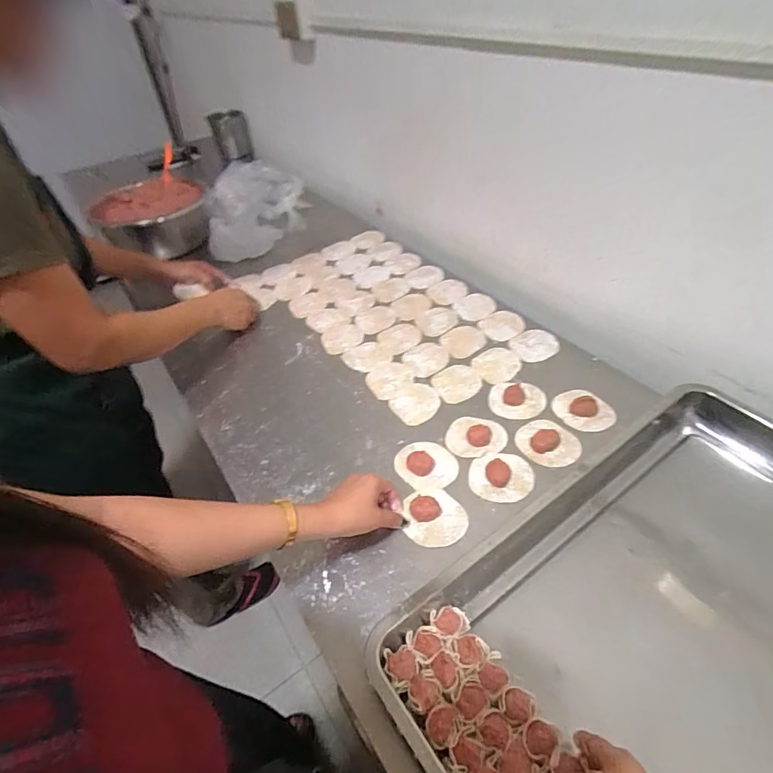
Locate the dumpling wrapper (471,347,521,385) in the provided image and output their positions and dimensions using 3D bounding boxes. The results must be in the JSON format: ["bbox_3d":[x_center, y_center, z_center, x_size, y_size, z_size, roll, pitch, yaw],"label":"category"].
[{"bbox_3d":[0.190,-0.037,0.772,0.084,0.005,0.076,-26,49,-18],"label":"dumpling wrapper"}]

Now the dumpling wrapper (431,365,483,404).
[{"bbox_3d":[0.118,-0.007,0.748,0.081,0.004,0.074,-3,46,4],"label":"dumpling wrapper"}]

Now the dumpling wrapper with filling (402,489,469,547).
[{"bbox_3d":[0.061,0.160,0.569,0.077,0.022,0.076,0,46,7],"label":"dumpling wrapper with filling"}]

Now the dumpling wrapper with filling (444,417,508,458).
[{"bbox_3d":[0.131,0.071,0.661,0.086,0.014,0.072,-1,46,6],"label":"dumpling wrapper with filling"}]

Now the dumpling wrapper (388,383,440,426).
[{"bbox_3d":[0.048,0.026,0.721,0.077,0.004,0.073,-3,46,4],"label":"dumpling wrapper"}]

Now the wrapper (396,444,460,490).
[{"bbox_3d":[0.056,0.104,0.629,0.078,0.023,0.081,-3,46,4],"label":"wrapper"}]

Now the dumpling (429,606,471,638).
[{"bbox_3d":[0.067,0.253,0.477,0.038,0.040,0.029,-9,46,-2],"label":"dumpling"}]

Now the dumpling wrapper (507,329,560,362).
[{"bbox_3d":[0.266,-0.073,0.802,0.086,0.008,0.069,-19,47,-11],"label":"dumpling wrapper"}]

